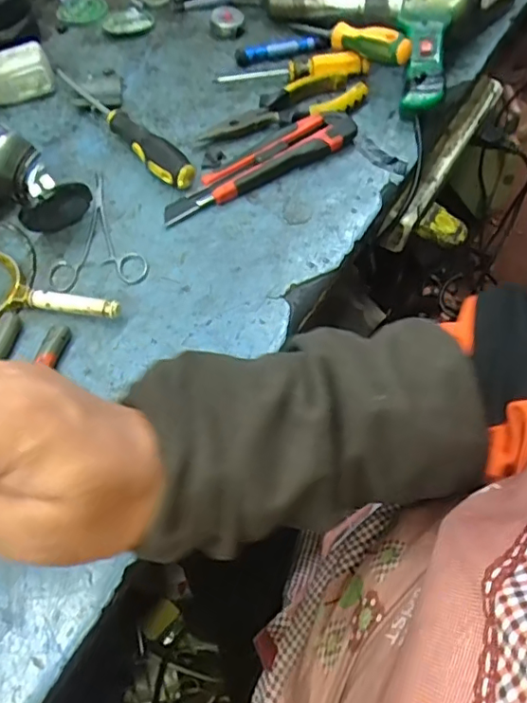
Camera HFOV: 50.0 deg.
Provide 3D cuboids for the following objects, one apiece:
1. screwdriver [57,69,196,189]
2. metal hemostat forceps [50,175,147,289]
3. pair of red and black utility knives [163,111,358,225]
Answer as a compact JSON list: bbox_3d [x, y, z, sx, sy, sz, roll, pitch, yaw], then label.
[{"bbox_3d":[-0.126,-0.203,0.506,0.026,0.026,0.190,-38,66,-17],"label":"screwdriver"},{"bbox_3d":[-0.146,-0.093,0.459,0.072,0.006,0.119,-26,63,-11],"label":"metal hemostat forceps"},{"bbox_3d":[-0.002,-0.160,0.484,0.184,0.023,0.037,-27,62,-16],"label":"pair of red and black utility knives"}]

